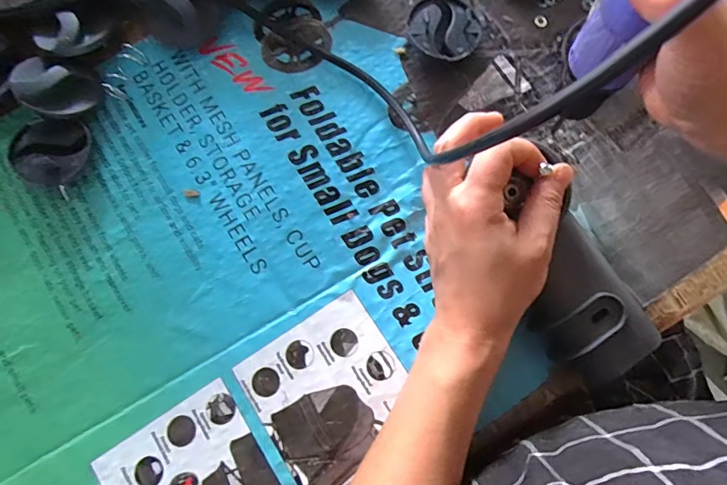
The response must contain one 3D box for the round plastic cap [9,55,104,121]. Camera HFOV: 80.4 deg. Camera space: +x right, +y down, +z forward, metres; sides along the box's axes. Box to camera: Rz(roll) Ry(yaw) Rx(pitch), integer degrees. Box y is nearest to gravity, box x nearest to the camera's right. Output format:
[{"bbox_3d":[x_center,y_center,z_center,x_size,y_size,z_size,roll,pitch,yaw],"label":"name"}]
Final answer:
[{"bbox_3d":[-0.229,-0.116,0.322,0.050,0.029,0.048,0,79,1],"label":"round plastic cap"}]

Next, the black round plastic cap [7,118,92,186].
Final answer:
[{"bbox_3d":[-0.231,-0.065,0.318,0.054,0.017,0.050,0,79,1],"label":"black round plastic cap"}]

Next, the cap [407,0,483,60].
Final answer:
[{"bbox_3d":[0.062,-0.165,0.336,0.053,0.018,0.054,0,79,1],"label":"cap"}]

